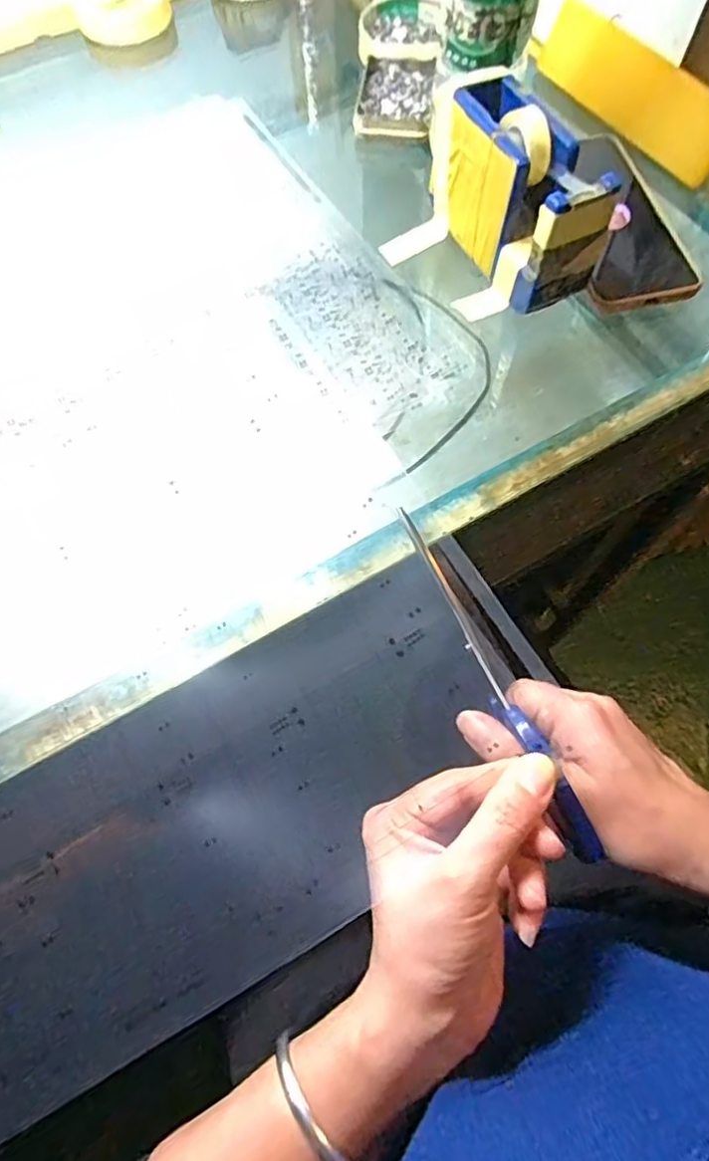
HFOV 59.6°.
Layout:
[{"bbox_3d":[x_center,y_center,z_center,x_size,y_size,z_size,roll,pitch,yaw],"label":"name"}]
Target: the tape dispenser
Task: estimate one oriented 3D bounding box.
[{"bbox_3d":[0.103,-0.244,0.396,0.050,0.079,0.132,-25,69,-10],"label":"tape dispenser"}]

